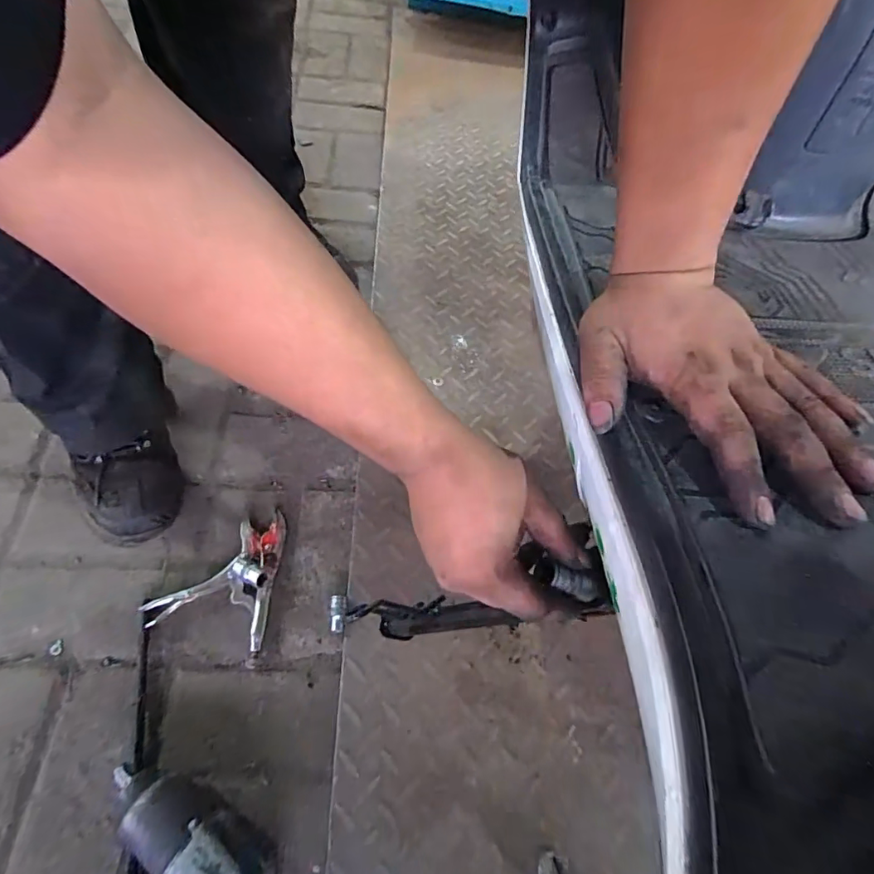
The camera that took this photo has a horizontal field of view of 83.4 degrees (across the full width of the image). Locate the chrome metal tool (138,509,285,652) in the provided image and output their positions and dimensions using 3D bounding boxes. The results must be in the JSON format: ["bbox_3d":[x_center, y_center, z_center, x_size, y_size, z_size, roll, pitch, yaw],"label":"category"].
[{"bbox_3d":[-0.259,0.157,0.579,0.132,0.031,0.151,5,61,2],"label":"chrome metal tool"}]

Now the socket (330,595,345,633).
[{"bbox_3d":[-0.117,0.208,0.576,0.018,0.016,0.042,1,59,-7],"label":"socket"}]

